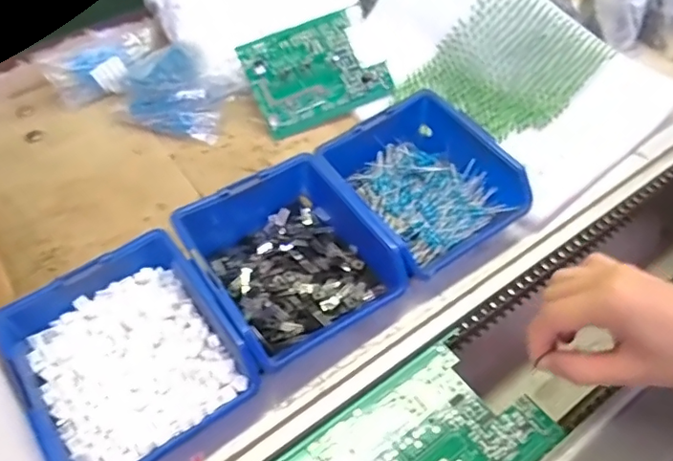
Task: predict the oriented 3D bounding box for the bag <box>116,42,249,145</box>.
[{"bbox_3d":[-0.156,-0.134,0.523,0.113,0.056,0.082,7,51,10],"label":"bag"}]

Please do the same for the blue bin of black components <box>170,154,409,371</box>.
[{"bbox_3d":[-0.036,0.023,0.394,0.119,0.064,0.138,-29,62,-20],"label":"blue bin of black components"}]

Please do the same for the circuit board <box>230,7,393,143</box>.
[{"bbox_3d":[-0.020,-0.155,0.526,0.126,0.006,0.095,-25,94,-9],"label":"circuit board"}]

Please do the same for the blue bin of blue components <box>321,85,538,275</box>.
[{"bbox_3d":[0.065,-0.035,0.426,0.119,0.054,0.128,-28,62,-20],"label":"blue bin of blue components"}]

